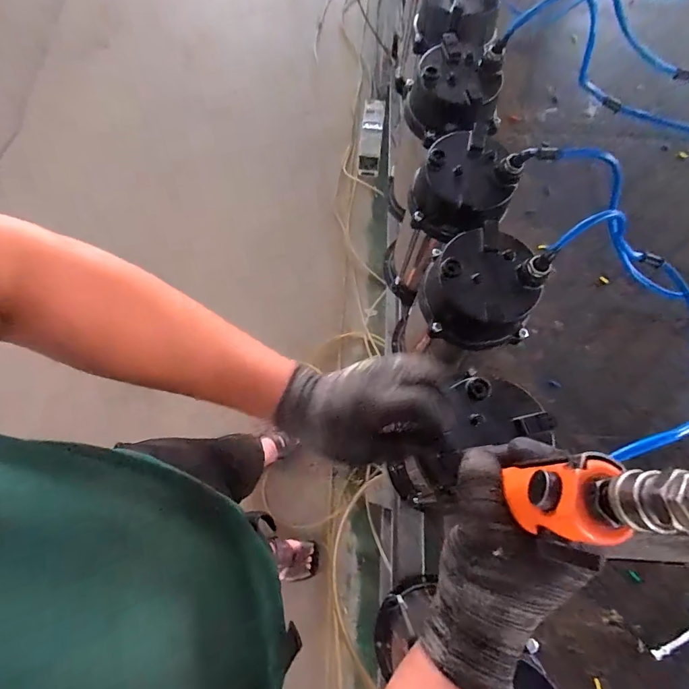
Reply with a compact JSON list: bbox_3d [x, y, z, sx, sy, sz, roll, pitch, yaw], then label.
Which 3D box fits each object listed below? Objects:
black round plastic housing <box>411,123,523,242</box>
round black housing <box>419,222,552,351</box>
[{"bbox_3d":[0.137,-0.182,0.493,0.115,0.073,0.115,0,71,0],"label":"black round plastic housing"},{"bbox_3d":[0.147,-0.063,0.445,0.112,0.078,0.109,0,71,0],"label":"round black housing"}]

